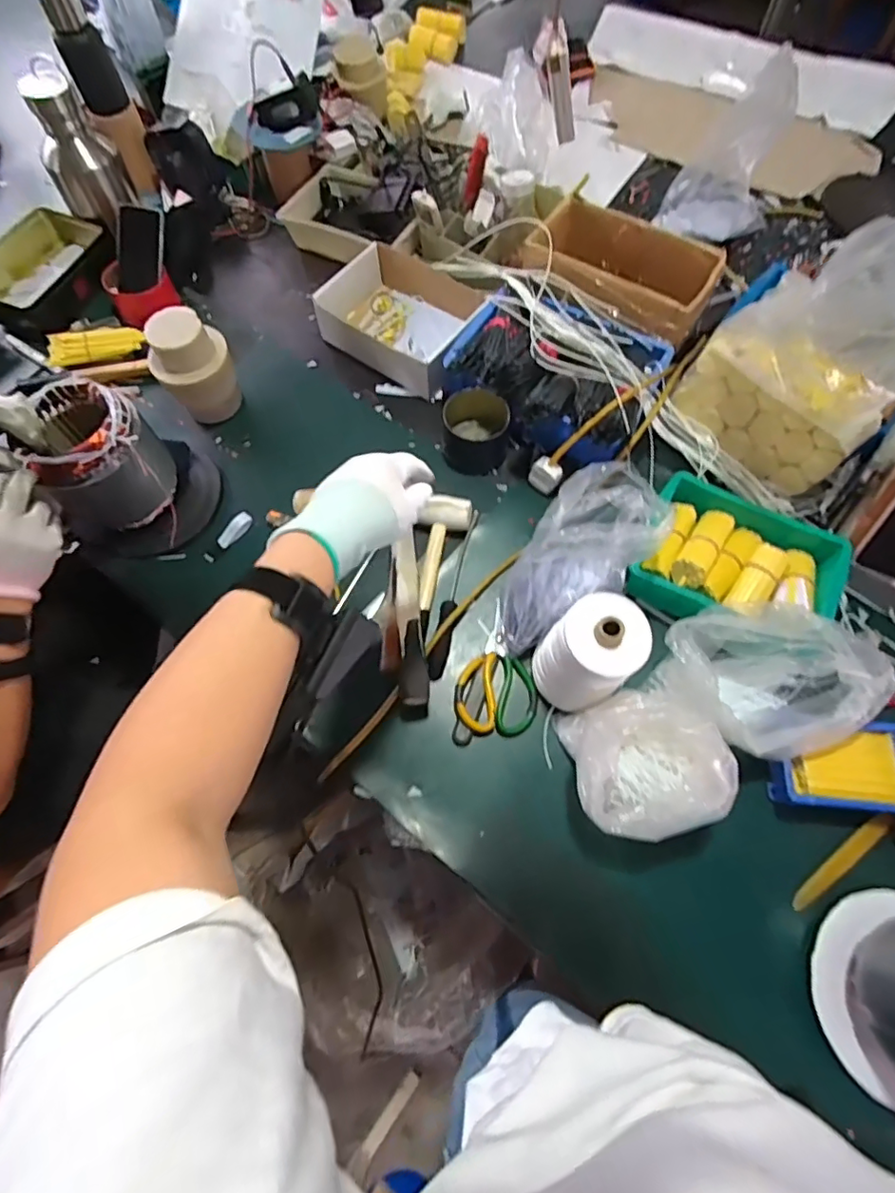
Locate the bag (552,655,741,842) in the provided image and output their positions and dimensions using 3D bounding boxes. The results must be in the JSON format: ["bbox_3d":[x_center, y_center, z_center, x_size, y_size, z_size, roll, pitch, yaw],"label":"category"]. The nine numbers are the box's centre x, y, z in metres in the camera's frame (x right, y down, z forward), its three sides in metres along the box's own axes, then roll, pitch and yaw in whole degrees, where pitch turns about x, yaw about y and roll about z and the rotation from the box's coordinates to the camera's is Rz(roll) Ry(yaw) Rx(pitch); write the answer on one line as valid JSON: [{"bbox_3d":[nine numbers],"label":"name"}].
[{"bbox_3d":[0.222,0.184,0.637,0.174,0.112,0.162,-17,68,-5],"label":"bag"}]

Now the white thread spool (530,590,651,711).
[{"bbox_3d":[0.165,0.066,0.655,0.102,0.158,0.106,0,68,1],"label":"white thread spool"}]

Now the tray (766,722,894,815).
[{"bbox_3d":[0.458,0.199,0.654,0.153,0.042,0.098,2,68,2],"label":"tray"}]

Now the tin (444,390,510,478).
[{"bbox_3d":[0.044,-0.258,0.867,0.101,0.085,0.120,3,68,3],"label":"tin"}]

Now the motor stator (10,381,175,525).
[{"bbox_3d":[-0.476,-0.183,0.767,0.140,0.159,0.158,41,74,16],"label":"motor stator"}]

